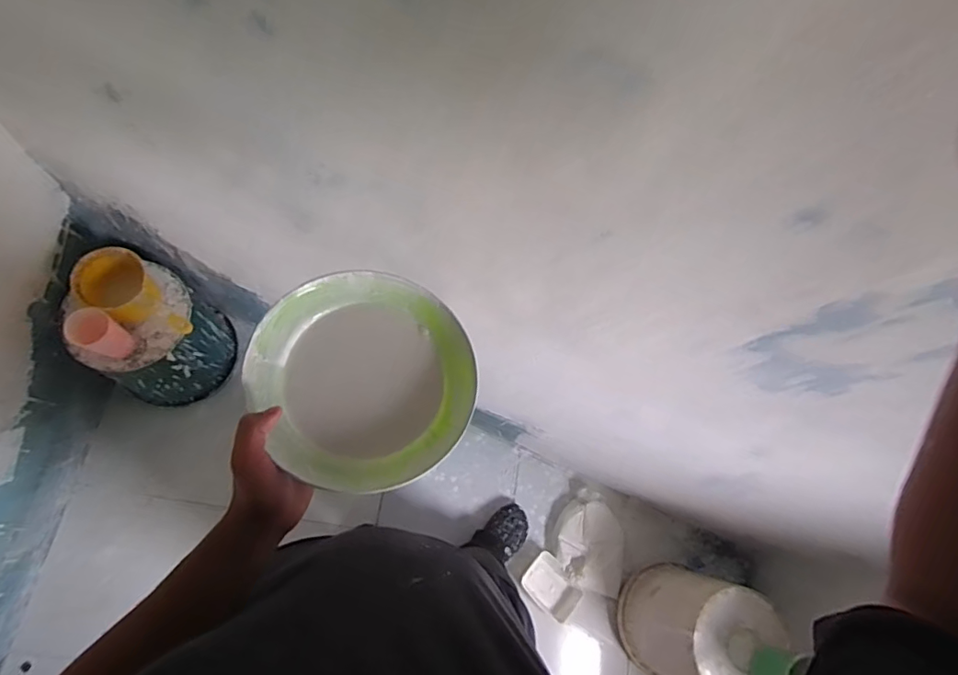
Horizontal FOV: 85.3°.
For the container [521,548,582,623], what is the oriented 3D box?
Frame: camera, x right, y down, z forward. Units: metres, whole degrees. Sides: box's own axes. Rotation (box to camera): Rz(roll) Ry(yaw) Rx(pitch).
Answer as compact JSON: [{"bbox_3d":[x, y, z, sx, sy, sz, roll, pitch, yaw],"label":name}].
[{"bbox_3d":[0.220,0.747,1.558,0.177,0.085,0.121,41,73,16],"label":"container"}]

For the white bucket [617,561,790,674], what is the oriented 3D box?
[{"bbox_3d":[0.554,0.763,1.390,0.247,0.390,0.285,4,67,2],"label":"white bucket"}]

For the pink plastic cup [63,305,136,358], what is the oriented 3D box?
[{"bbox_3d":[-0.800,-0.004,1.103,0.094,0.133,0.080,21,69,9],"label":"pink plastic cup"}]

